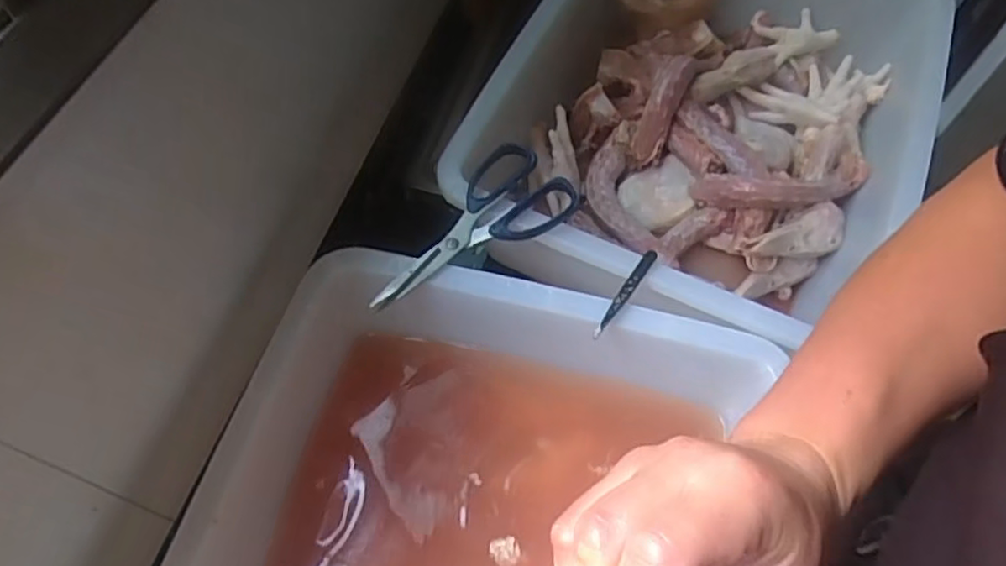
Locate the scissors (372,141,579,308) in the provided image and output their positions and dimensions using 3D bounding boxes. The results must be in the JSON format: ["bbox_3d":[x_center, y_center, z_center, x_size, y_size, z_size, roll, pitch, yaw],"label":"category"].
[{"bbox_3d":[-0.028,-0.039,0.537,0.185,0.026,0.088,-40,68,-21],"label":"scissors"}]

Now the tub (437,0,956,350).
[{"bbox_3d":[0.204,-0.161,0.694,0.410,0.163,0.485,21,61,11],"label":"tub"}]

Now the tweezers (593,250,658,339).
[{"bbox_3d":[0.094,0.008,0.512,0.010,0.008,0.092,31,64,16],"label":"tweezers"}]

